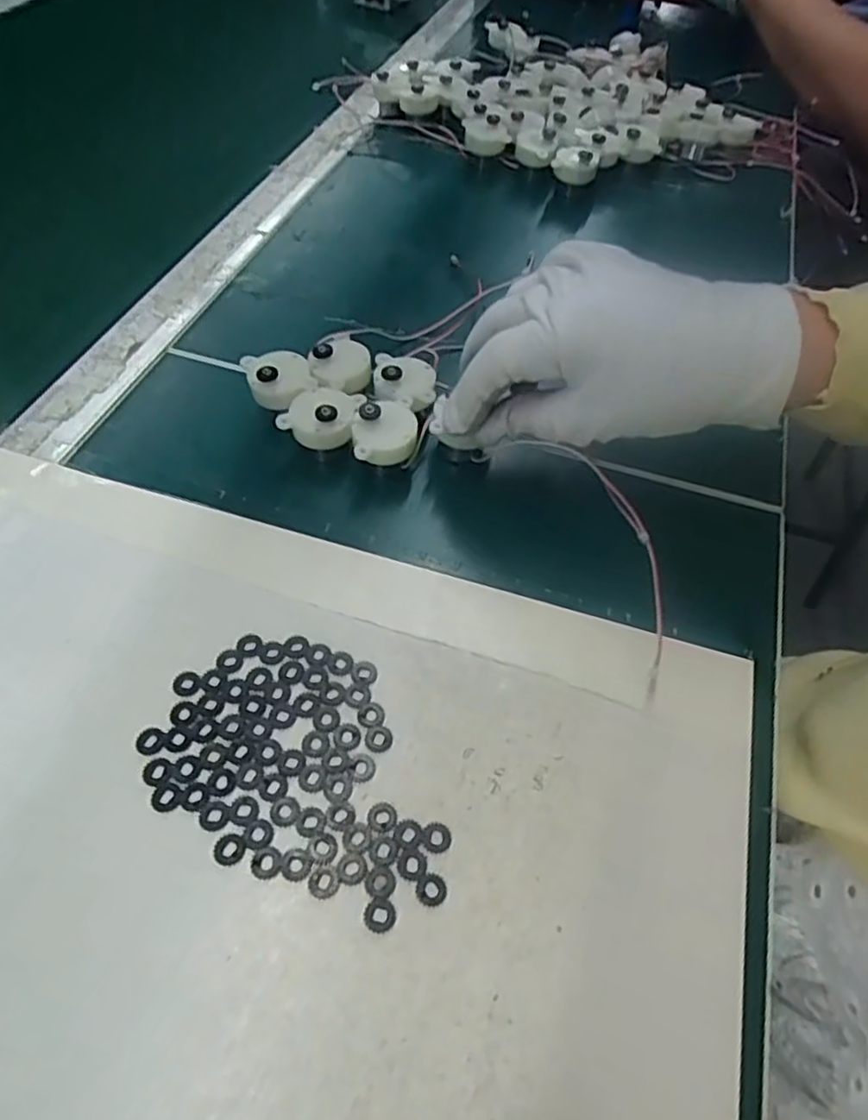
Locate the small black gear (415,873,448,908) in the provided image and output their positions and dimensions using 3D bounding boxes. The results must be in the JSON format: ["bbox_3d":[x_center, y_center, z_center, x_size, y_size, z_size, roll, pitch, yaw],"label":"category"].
[{"bbox_3d":[-0.001,0.113,0.233,0.010,0.004,0.010,2,54,-2],"label":"small black gear"}]

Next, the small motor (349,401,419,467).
[{"bbox_3d":[-0.024,-0.064,0.332,0.031,0.016,0.032,2,54,-2],"label":"small motor"}]

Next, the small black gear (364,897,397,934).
[{"bbox_3d":[-0.018,0.118,0.227,0.011,0.004,0.011,2,54,-2],"label":"small black gear"}]

